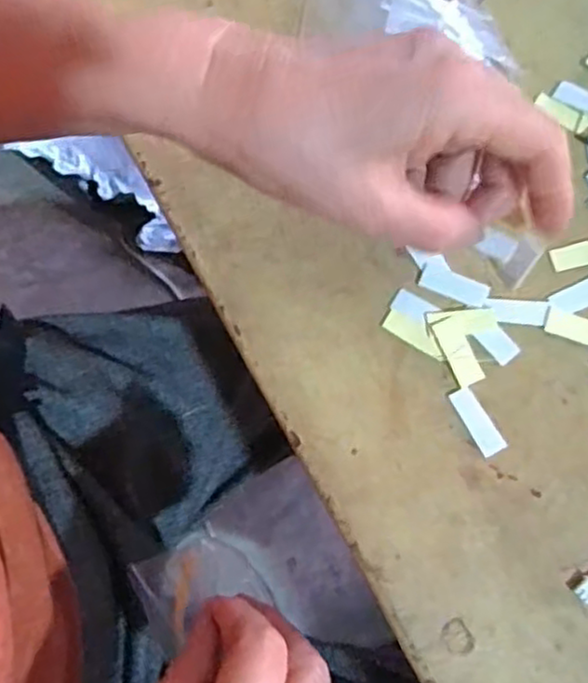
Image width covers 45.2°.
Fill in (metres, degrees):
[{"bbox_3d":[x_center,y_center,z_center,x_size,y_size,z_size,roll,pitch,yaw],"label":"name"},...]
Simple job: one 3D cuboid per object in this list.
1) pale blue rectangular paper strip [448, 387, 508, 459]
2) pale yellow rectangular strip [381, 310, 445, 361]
[{"bbox_3d":[0.073,0.032,0.279,0.010,0.004,0.028,-28,78,-8],"label":"pale blue rectangular paper strip"},{"bbox_3d":[0.050,-0.004,0.288,0.028,0.004,0.010,31,77,6],"label":"pale yellow rectangular strip"}]

